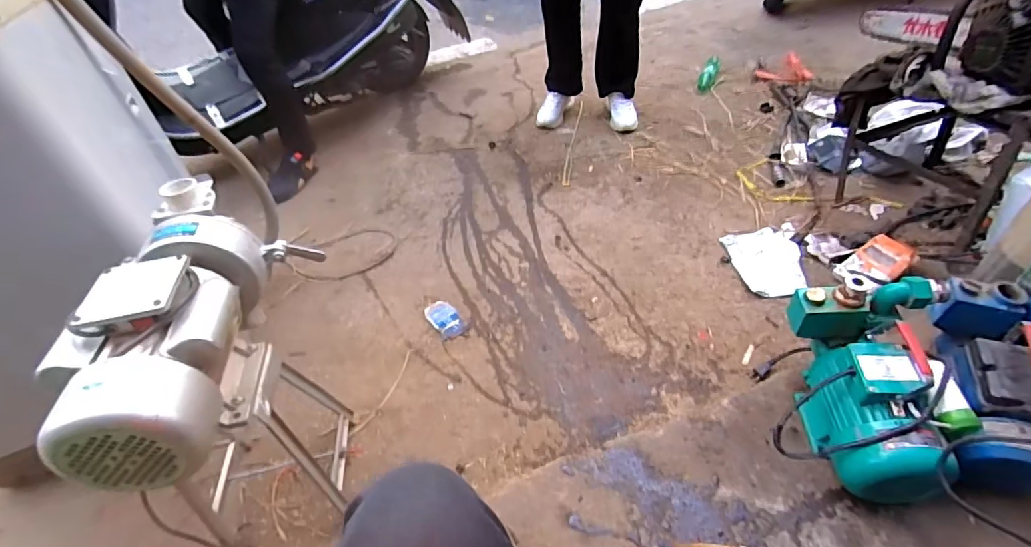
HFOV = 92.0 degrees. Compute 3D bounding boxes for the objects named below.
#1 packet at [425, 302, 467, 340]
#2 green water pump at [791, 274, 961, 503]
[{"bbox_3d":[-0.181,0.120,1.288,0.070,0.011,0.133,-29,50,-21],"label":"packet"},{"bbox_3d":[0.547,0.188,0.769,0.187,0.226,0.269,-2,50,7],"label":"green water pump"}]

